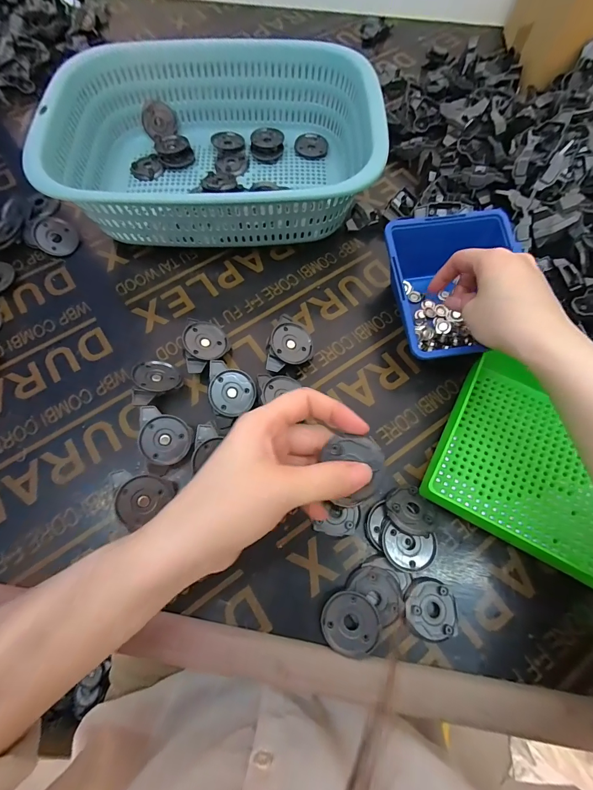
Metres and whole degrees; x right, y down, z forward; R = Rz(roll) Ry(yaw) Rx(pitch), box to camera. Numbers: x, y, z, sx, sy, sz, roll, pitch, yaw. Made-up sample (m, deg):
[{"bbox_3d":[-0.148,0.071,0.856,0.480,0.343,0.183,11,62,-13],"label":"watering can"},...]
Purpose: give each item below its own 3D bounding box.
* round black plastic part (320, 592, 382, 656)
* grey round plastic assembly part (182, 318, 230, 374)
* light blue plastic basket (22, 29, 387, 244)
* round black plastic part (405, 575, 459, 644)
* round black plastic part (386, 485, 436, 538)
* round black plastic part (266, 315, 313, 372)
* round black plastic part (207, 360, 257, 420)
[{"bbox_3d":[0.040,0.170,0.268,0.041,0.013,0.040,0,68,0],"label":"round black plastic part"},{"bbox_3d":[-0.090,-0.046,0.352,0.043,0.022,0.054,1,68,-25],"label":"grey round plastic assembly part"},{"bbox_3d":[-0.083,-0.275,0.404,0.337,0.097,0.239,1,68,1],"label":"light blue plastic basket"},{"bbox_3d":[0.103,0.163,0.271,0.042,0.009,0.040,0,68,0],"label":"round black plastic part"},{"bbox_3d":[0.094,0.093,0.292,0.040,0.011,0.035,26,70,9],"label":"round black plastic part"},{"bbox_3d":[-0.010,-0.044,0.351,0.044,0.018,0.056,38,70,-10],"label":"round black plastic part"},{"bbox_3d":[-0.060,-0.004,0.327,0.043,0.007,0.050,10,80,-23],"label":"round black plastic part"}]

